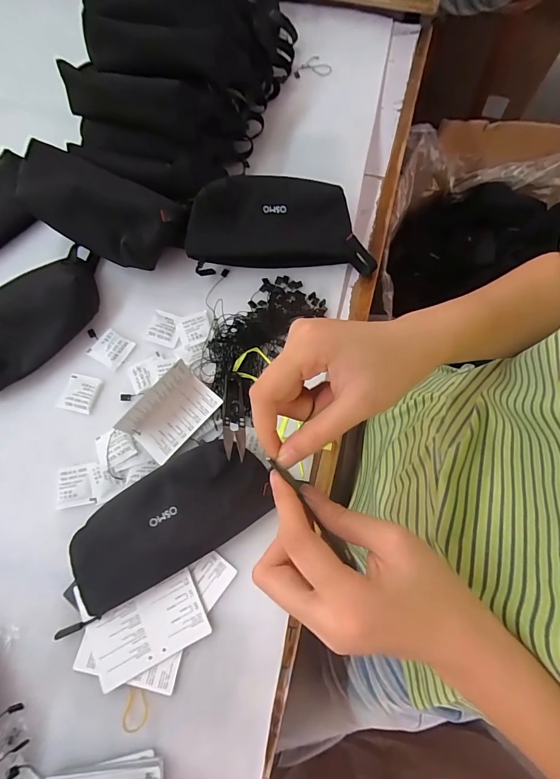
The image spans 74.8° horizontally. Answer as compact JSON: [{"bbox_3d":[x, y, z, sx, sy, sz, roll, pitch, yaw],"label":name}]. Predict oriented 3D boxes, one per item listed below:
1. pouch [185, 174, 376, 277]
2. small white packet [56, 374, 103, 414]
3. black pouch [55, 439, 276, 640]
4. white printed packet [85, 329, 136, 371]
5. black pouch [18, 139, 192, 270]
[{"bbox_3d":[0.003,-0.190,0.423,0.204,0.073,0.090,-2,71,0],"label":"pouch"},{"bbox_3d":[-0.218,0.004,0.398,0.037,0.004,0.040,13,72,5],"label":"small white packet"},{"bbox_3d":[-0.109,0.120,0.334,0.206,0.045,0.092,-31,74,-10],"label":"black pouch"},{"bbox_3d":[-0.192,-0.047,0.414,0.043,0.004,0.038,30,74,10],"label":"white printed packet"},{"bbox_3d":[-0.204,-0.203,0.431,0.196,0.077,0.085,27,74,9],"label":"black pouch"}]

